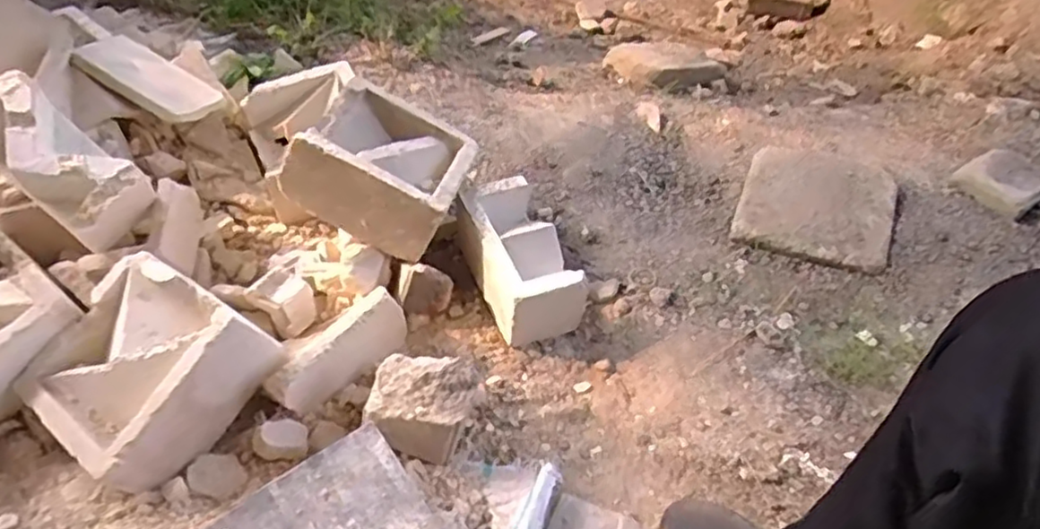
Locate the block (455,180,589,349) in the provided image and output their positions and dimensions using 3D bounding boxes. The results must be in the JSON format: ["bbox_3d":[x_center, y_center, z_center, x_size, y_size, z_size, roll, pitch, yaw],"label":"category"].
[{"bbox_3d":[-0.002,-0.016,0.922,0.110,0.089,0.206,-17,52,-16],"label":"block"}]

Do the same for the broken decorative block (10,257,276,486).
[{"bbox_3d":[-0.419,0.113,0.789,0.227,0.106,0.201,24,73,30],"label":"broken decorative block"}]

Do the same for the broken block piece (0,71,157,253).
[{"bbox_3d":[-0.560,-0.123,0.853,0.214,0.101,0.108,43,57,-1],"label":"broken block piece"}]

